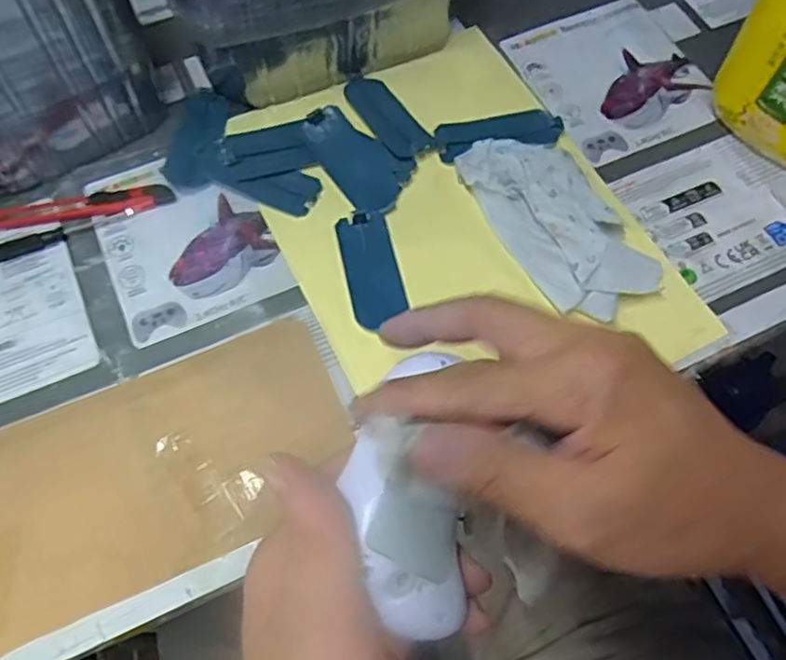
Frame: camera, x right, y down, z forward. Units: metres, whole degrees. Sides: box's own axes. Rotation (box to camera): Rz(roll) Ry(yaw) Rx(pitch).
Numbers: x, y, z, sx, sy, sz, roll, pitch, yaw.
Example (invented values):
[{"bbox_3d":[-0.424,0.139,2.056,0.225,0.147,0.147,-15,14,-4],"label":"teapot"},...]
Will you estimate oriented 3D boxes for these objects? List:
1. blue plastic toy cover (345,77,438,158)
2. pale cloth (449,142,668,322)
[{"bbox_3d":[-0.004,-0.146,0.447,0.032,0.005,0.076,-31,69,-13],"label":"blue plastic toy cover"},{"bbox_3d":[0.099,-0.069,0.399,0.063,0.028,0.132,-30,69,-13],"label":"pale cloth"}]

